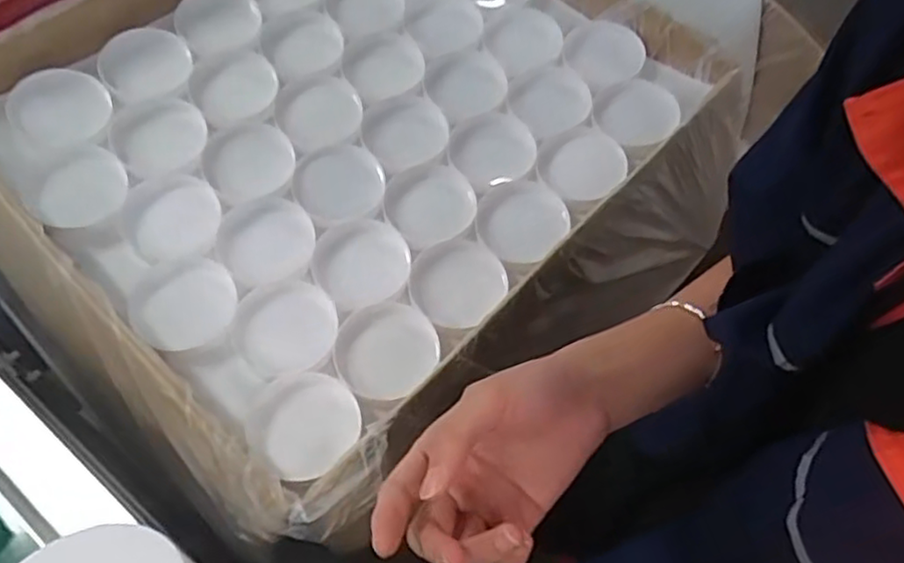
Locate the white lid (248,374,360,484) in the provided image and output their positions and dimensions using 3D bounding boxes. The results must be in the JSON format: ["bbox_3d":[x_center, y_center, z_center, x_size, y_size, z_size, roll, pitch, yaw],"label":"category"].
[{"bbox_3d":[-0.105,0.098,0.480,0.073,0.011,0.073,-1,57,2],"label":"white lid"}]

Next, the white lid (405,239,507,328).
[{"bbox_3d":[0.004,-0.002,0.535,0.073,0.012,0.076,-1,57,2],"label":"white lid"}]

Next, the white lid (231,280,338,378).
[{"bbox_3d":[-0.126,0.035,0.514,0.075,0.009,0.074,-1,57,2],"label":"white lid"}]

